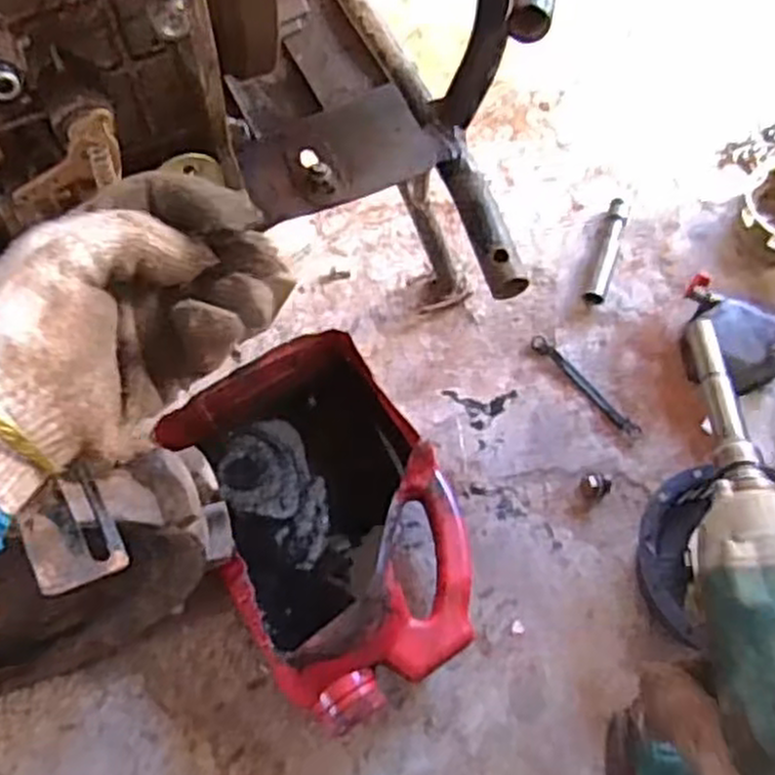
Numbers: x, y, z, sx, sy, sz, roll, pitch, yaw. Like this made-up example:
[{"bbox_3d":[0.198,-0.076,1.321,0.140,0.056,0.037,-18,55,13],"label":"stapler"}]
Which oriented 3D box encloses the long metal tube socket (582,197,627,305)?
[{"bbox_3d":[0.229,-0.142,0.818,0.020,0.018,0.124,18,66,9],"label":"long metal tube socket"}]

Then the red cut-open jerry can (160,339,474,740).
[{"bbox_3d":[-0.050,0.108,0.664,0.197,0.082,0.298,-28,69,-12],"label":"red cut-open jerry can"}]

